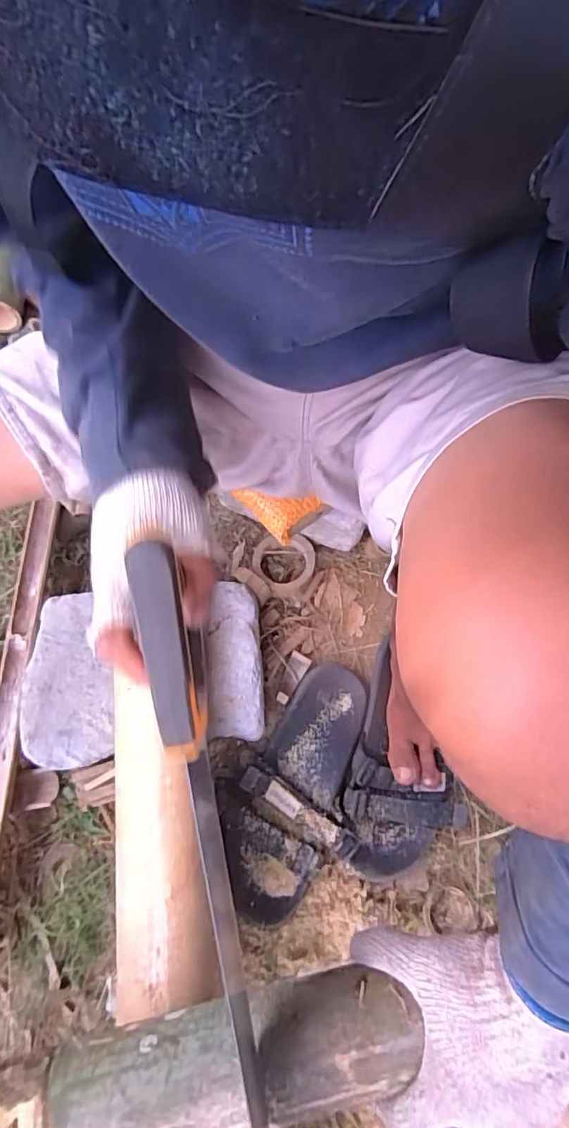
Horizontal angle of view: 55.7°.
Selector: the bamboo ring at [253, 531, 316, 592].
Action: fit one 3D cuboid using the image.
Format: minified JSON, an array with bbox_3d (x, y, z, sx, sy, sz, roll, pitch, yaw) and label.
[{"bbox_3d":[-0.001,0.000,0.678,0.077,0.025,0.076,0,74,2],"label":"bamboo ring"}]

